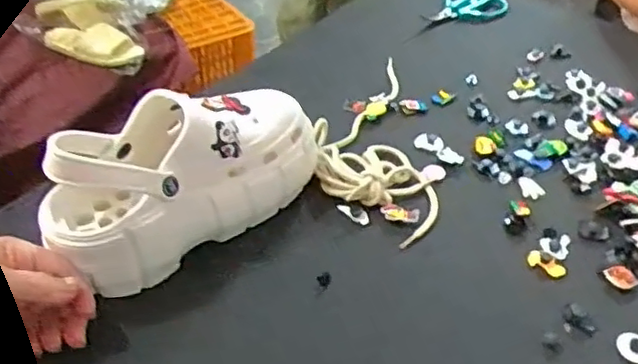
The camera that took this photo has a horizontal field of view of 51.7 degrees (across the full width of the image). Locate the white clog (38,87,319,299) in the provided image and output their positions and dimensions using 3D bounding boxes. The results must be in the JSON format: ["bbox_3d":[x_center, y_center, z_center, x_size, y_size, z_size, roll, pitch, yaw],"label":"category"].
[{"bbox_3d":[-0.119,-0.018,0.566,0.243,0.112,0.109,-28,50,-33],"label":"white clog"}]

